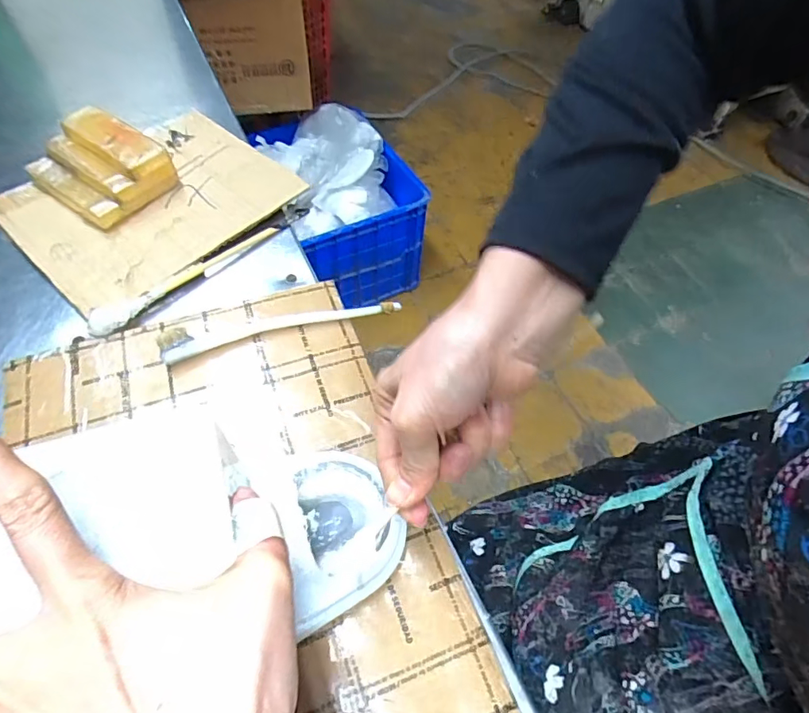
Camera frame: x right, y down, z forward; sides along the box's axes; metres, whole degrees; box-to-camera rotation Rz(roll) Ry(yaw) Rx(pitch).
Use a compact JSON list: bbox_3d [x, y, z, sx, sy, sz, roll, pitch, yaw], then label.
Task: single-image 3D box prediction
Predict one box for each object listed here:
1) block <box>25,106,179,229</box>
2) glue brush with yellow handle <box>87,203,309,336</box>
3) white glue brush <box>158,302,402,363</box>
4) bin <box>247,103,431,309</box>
[{"bbox_3d":[-0.259,-0.160,0.417,0.101,0.040,0.079,31,61,16],"label":"block"},{"bbox_3d":[-0.155,-0.074,0.393,0.018,0.015,0.193,40,63,20],"label":"glue brush with yellow handle"},{"bbox_3d":[-0.086,-0.025,0.358,0.167,0.015,0.019,-15,59,-13],"label":"white glue brush"},{"bbox_3d":[-0.162,-0.369,1.276,0.299,0.346,0.367,-25,62,-18],"label":"bin"}]

